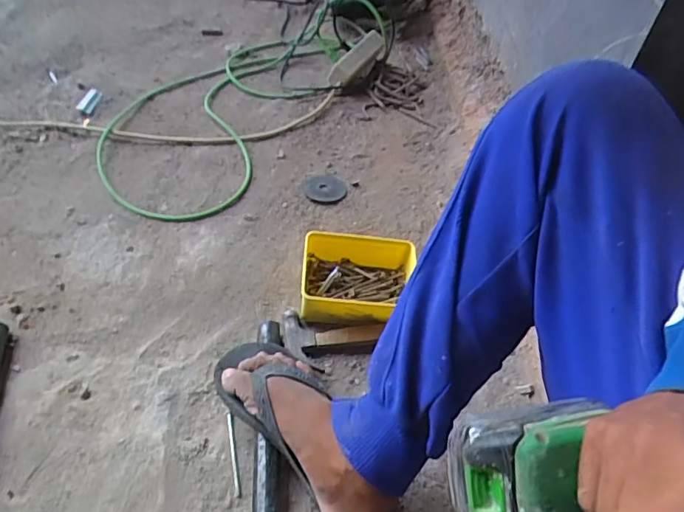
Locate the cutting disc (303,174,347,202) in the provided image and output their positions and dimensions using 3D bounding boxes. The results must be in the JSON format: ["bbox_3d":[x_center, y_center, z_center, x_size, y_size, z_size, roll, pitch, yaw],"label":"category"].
[{"bbox_3d":[-0.032,-0.119,0.892,0.074,0.005,0.066,-27,61,-27],"label":"cutting disc"}]

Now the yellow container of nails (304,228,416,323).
[{"bbox_3d":[0.024,0.034,0.717,0.159,0.066,0.111,3,48,-3],"label":"yellow container of nails"}]

